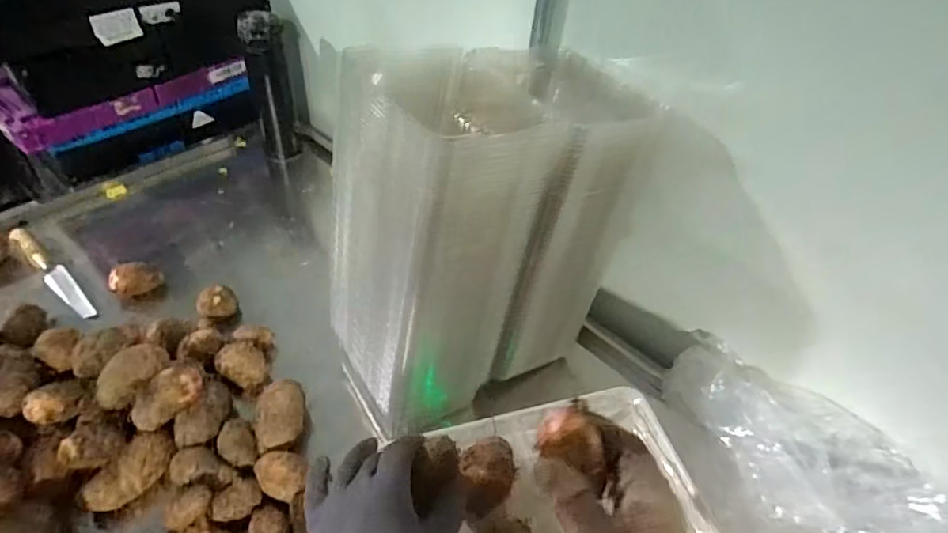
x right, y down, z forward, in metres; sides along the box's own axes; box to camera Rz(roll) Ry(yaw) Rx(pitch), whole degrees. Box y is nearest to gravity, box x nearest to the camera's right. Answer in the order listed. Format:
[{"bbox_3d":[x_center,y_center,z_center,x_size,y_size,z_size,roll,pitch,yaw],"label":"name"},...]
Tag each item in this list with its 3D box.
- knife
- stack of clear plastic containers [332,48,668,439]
[{"bbox_3d":[-0.568,0.006,0.752,0.193,0.031,0.027,31,50,24],"label":"knife"},{"bbox_3d":[0.000,-0.023,0.584,0.279,0.326,0.155,-24,51,-26],"label":"stack of clear plastic containers"}]

